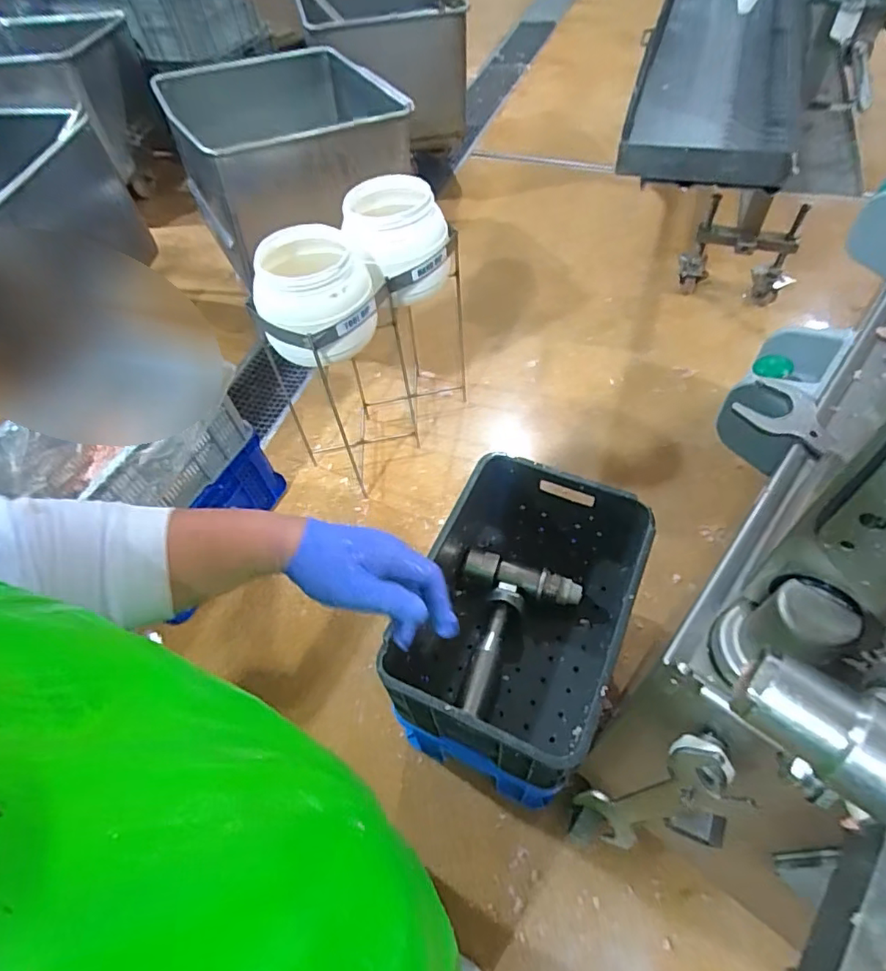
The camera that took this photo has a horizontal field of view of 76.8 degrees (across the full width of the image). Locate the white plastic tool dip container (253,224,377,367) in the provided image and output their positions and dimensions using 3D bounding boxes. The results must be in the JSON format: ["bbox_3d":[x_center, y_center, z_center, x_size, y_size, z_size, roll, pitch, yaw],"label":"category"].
[{"bbox_3d":[-0.290,-0.433,1.289,0.268,0.197,0.262,-12,54,-4],"label":"white plastic tool dip container"}]

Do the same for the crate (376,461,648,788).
[{"bbox_3d":[0.148,0.254,1.097,0.375,0.279,0.512,19,58,17],"label":"crate"}]

